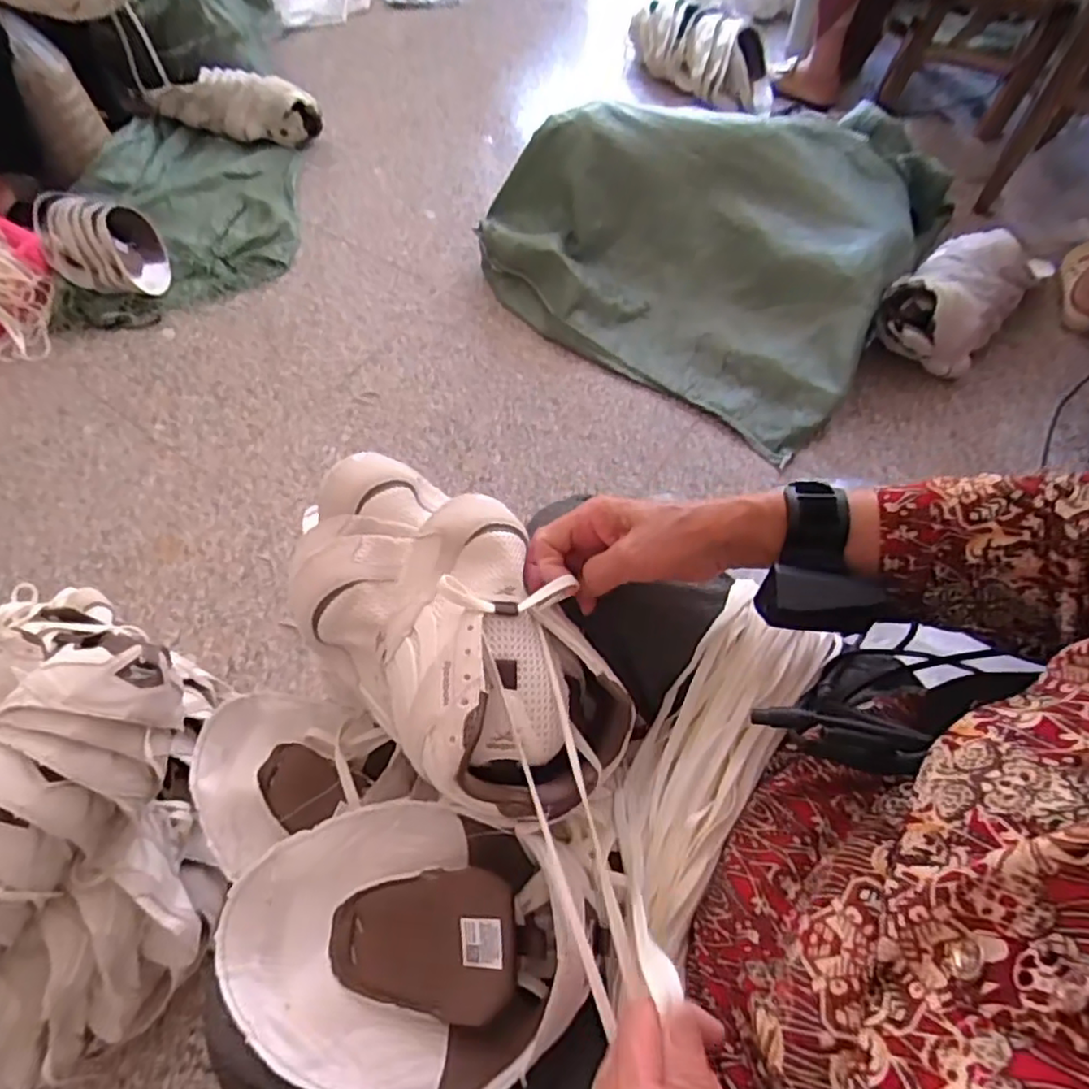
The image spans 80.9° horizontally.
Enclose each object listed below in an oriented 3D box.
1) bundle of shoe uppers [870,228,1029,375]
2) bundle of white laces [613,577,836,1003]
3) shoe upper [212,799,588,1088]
[{"bbox_3d":[0.759,-0.453,1.171,0.190,0.128,0.343,37,67,20],"label":"bundle of shoe uppers"},{"bbox_3d":[0.105,0.154,0.440,0.080,0.057,0.233,29,65,17],"label":"bundle of white laces"},{"bbox_3d":[-0.087,0.229,0.366,0.201,0.064,0.141,-3,60,0],"label":"shoe upper"}]

